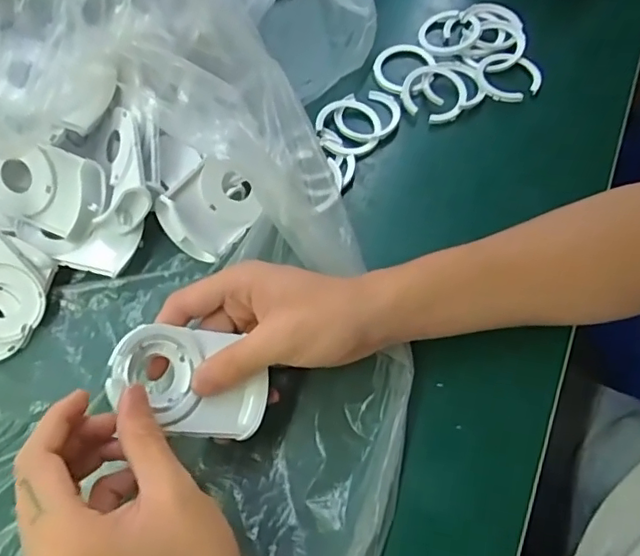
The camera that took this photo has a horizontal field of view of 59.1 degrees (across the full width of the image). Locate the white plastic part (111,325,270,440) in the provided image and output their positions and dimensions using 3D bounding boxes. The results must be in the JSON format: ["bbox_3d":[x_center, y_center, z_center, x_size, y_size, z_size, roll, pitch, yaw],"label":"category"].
[{"bbox_3d":[-0.069,0.055,0.303,0.085,0.009,0.056,14,70,-27],"label":"white plastic part"}]

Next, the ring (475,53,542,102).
[{"bbox_3d":[0.151,-0.162,0.453,0.047,0.005,0.050,-2,64,3],"label":"ring"}]

